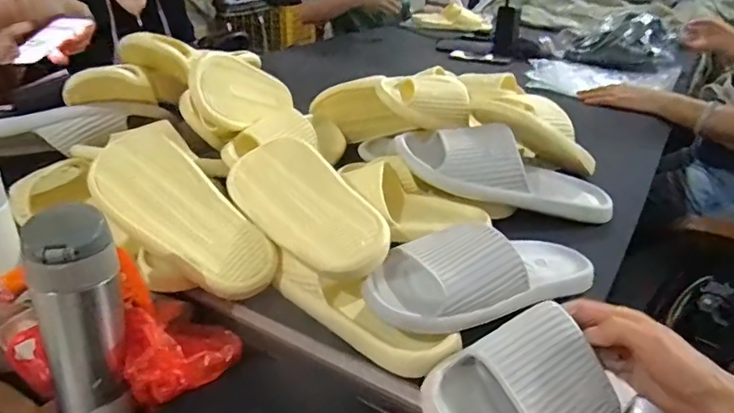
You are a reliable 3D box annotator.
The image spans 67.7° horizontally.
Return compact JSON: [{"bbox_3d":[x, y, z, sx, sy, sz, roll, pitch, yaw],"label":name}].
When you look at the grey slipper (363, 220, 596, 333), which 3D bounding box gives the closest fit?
[{"bbox_3d":[0.113,0.050,0.520,0.249,0.069,0.095,-12,31,-25],"label":"grey slipper"}]

